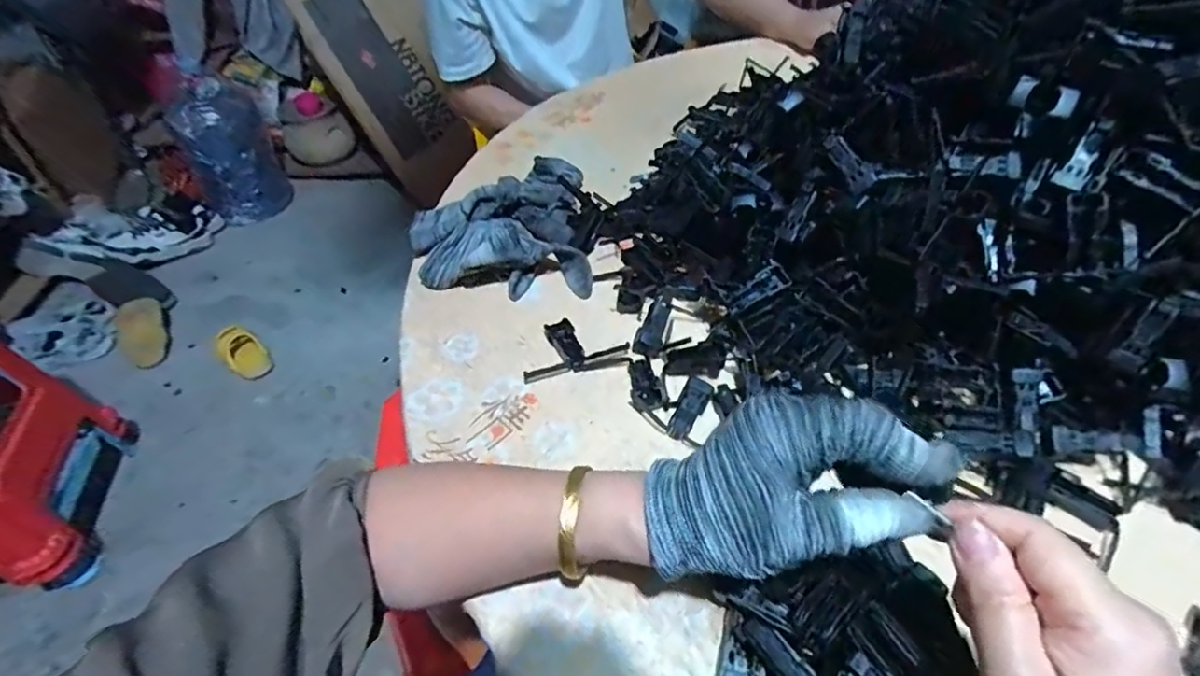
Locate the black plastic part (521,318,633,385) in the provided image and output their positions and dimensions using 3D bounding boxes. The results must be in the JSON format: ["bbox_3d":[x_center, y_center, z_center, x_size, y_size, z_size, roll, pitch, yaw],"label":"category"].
[{"bbox_3d":[-0.020,0.008,0.432,0.079,0.012,0.048,-10,46,-8],"label":"black plastic part"}]

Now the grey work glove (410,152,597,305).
[{"bbox_3d":[-0.092,-0.119,0.528,0.168,0.046,0.195,-4,46,-2],"label":"grey work glove"}]

